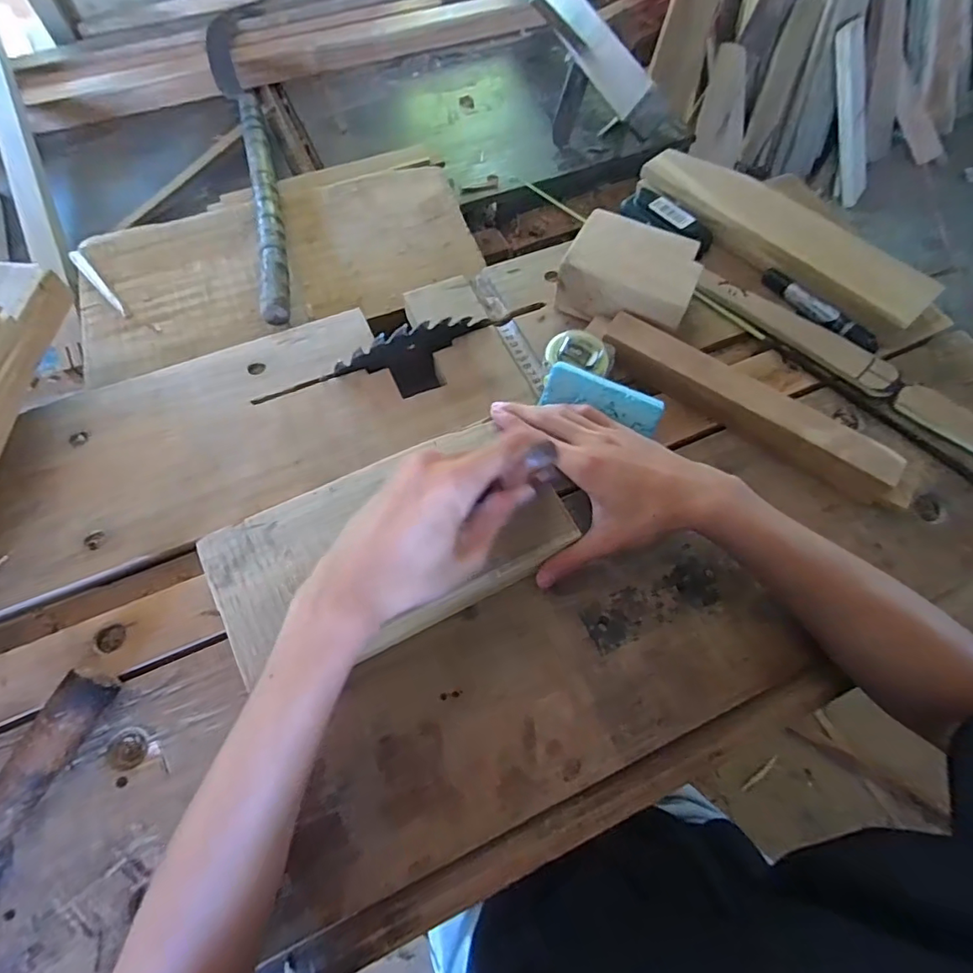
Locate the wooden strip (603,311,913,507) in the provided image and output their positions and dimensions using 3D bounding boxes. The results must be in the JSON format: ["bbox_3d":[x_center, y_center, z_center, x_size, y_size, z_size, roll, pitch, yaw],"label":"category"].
[{"bbox_3d":[0.238,-0.074,0.491,0.305,0.041,0.048,32,68,13],"label":"wooden strip"}]

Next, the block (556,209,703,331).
[{"bbox_3d":[0.141,-0.207,0.534,0.126,0.069,0.093,22,66,9],"label":"block"}]

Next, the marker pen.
[{"bbox_3d":[0.344,-0.184,0.552,0.021,0.021,0.133,-33,70,-15],"label":"marker pen"}]

